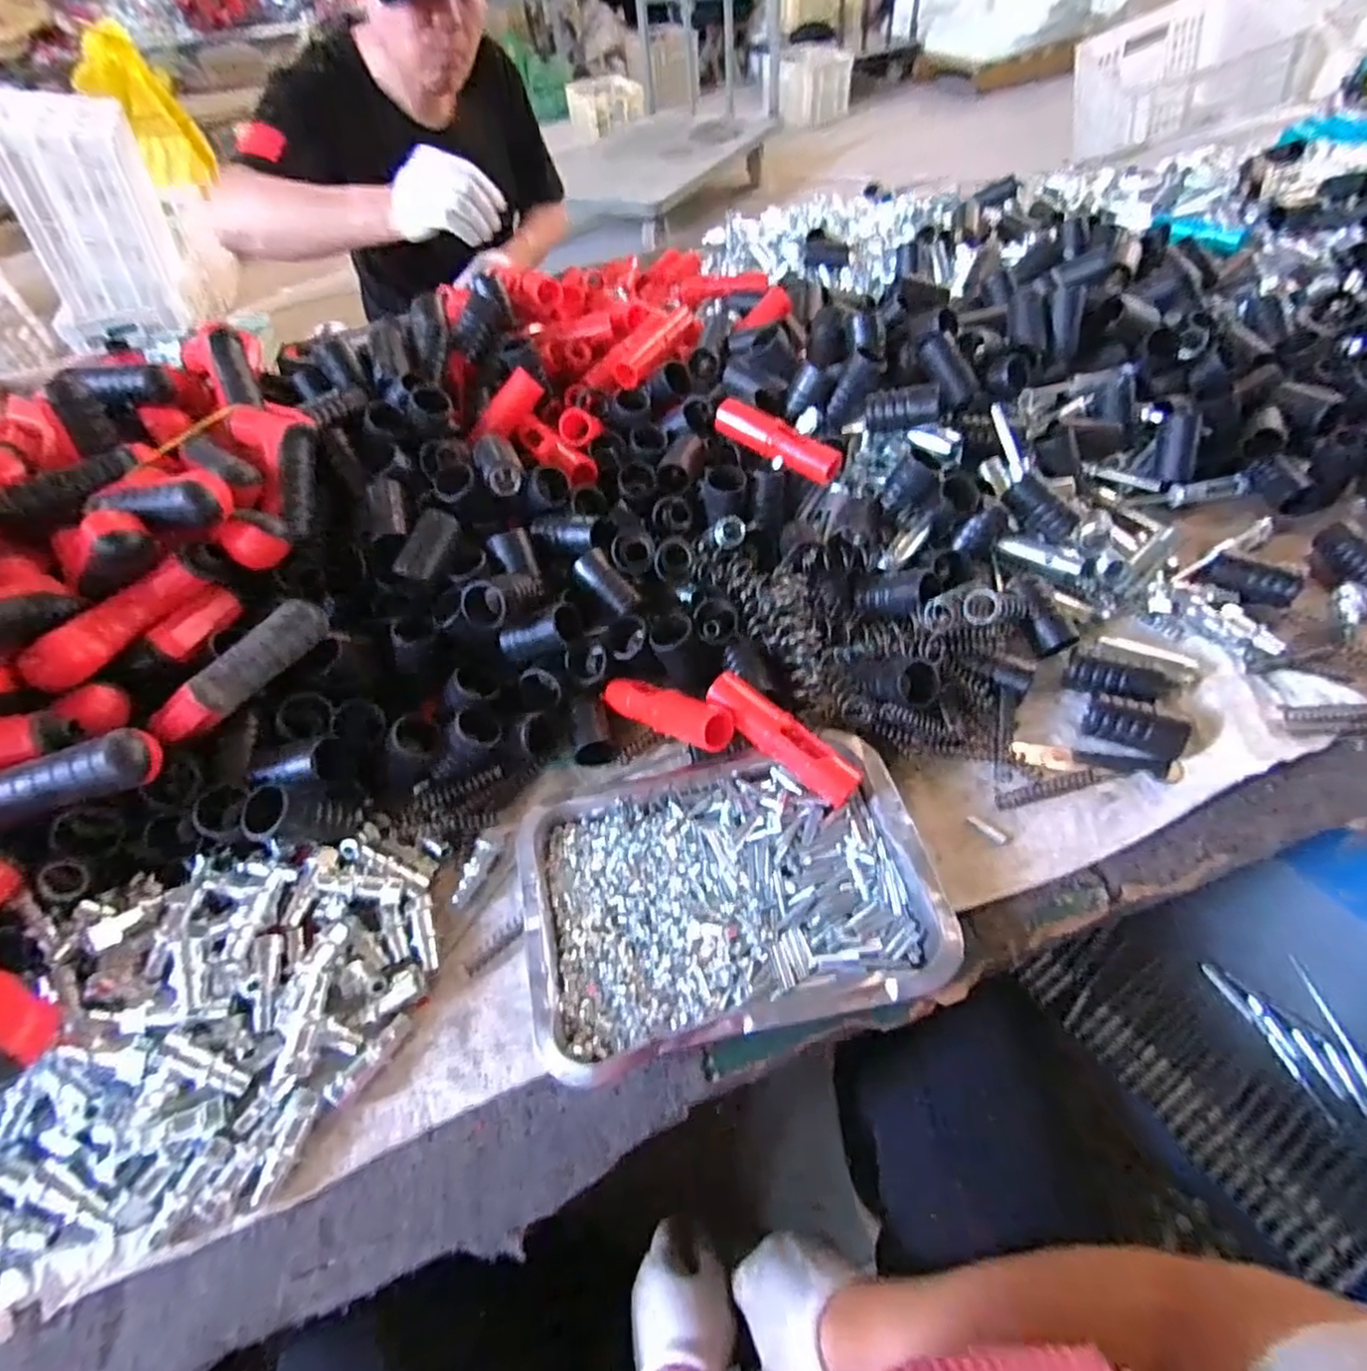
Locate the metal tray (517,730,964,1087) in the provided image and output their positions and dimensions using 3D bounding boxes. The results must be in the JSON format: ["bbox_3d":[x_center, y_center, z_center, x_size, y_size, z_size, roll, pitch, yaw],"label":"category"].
[{"bbox_3d":[0.026,0.127,0.435,0.252,0.034,0.191,-13,53,-4],"label":"metal tray"}]

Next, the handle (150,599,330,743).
[{"bbox_3d":[-0.309,-0.013,0.469,0.024,0.029,0.135,19,57,19],"label":"handle"}]

